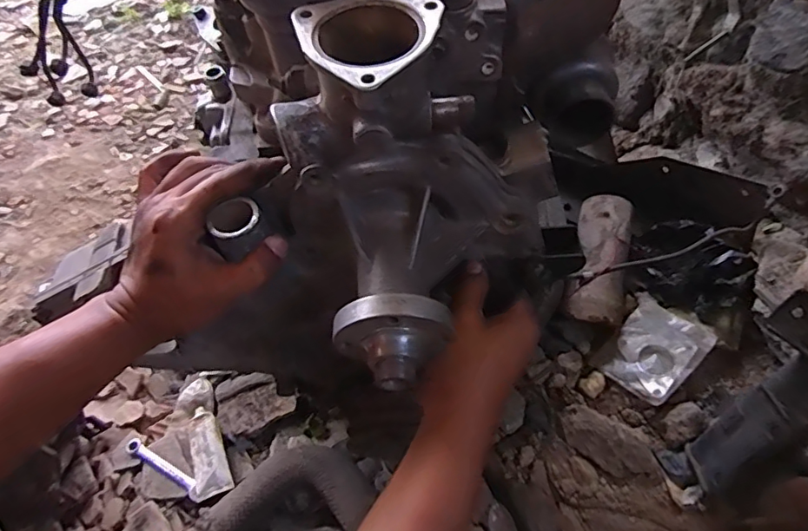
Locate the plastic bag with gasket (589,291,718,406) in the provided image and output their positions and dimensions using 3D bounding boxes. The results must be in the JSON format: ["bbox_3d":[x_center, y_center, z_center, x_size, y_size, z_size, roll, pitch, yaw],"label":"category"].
[{"bbox_3d":[0.354,0.119,0.742,0.145,0.020,0.117,-44,49,-13],"label":"plastic bag with gasket"}]

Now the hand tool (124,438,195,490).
[{"bbox_3d":[-0.325,0.266,0.694,0.128,0.016,0.020,24,51,22],"label":"hand tool"}]

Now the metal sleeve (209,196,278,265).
[{"bbox_3d":[-0.103,-0.024,0.325,0.033,0.019,0.028,-35,55,-27],"label":"metal sleeve"}]

